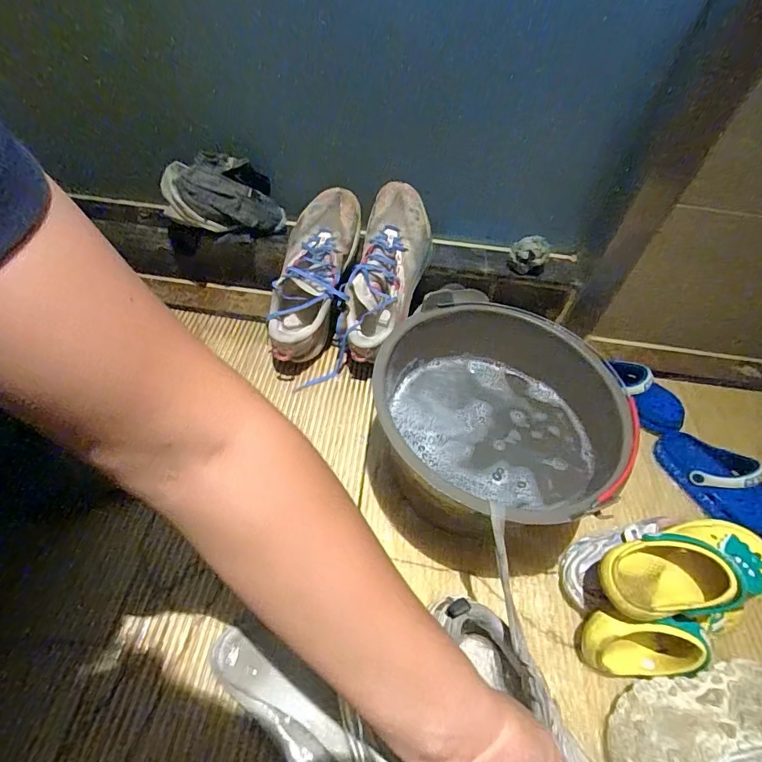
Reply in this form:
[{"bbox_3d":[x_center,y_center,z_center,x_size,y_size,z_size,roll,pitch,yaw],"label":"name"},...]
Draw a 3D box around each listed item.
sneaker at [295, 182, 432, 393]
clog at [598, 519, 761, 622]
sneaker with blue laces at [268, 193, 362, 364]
[{"bbox_3d":[0.002,-0.160,0.650,0.103,0.085,0.279,21,89,10],"label":"sneaker"},{"bbox_3d":[0.302,0.182,0.417,0.169,0.055,0.083,-15,54,1],"label":"clog"},{"bbox_3d":[-0.101,-0.157,0.652,0.097,0.082,0.276,15,78,5],"label":"sneaker with blue laces"}]

